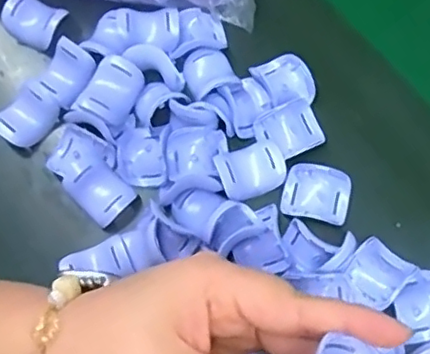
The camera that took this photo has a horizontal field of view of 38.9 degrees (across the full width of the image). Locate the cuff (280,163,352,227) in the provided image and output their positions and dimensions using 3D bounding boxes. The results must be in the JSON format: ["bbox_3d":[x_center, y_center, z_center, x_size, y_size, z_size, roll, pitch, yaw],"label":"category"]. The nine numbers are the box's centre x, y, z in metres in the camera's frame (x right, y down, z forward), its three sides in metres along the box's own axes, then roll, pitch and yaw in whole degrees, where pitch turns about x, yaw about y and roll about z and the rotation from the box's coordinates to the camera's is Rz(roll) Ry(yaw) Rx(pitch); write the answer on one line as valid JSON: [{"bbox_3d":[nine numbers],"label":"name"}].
[{"bbox_3d":[0.059,0.010,0.352,0.038,0.016,0.029,11,73,6],"label":"cuff"}]

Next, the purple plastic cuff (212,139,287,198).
[{"bbox_3d":[0.021,-0.005,0.356,0.039,0.012,0.029,-19,73,-4],"label":"purple plastic cuff"}]

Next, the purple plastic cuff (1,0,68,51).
[{"bbox_3d":[-0.117,-0.098,0.394,0.040,0.025,0.027,22,75,9],"label":"purple plastic cuff"}]

